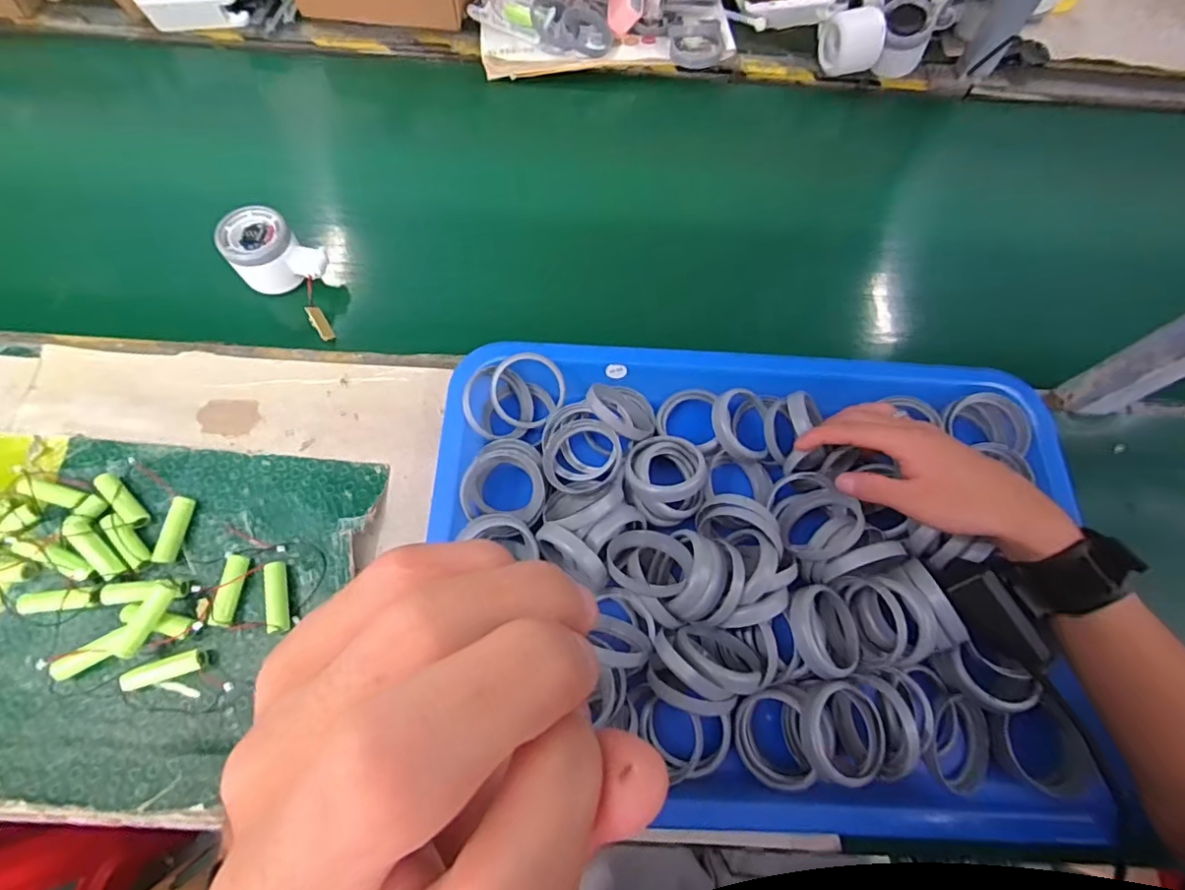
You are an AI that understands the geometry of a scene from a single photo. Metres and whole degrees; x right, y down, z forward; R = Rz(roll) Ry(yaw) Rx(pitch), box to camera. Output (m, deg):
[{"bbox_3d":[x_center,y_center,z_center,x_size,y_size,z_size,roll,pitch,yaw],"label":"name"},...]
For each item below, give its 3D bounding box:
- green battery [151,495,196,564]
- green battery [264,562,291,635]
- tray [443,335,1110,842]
[{"bbox_3d":[-0.311,0.063,0.416,0.014,0.012,0.049,6,68,-1],"label":"green battery"},{"bbox_3d":[-0.226,0.109,0.401,0.013,0.013,0.049,-10,69,-7],"label":"green battery"},{"bbox_3d":[0.116,0.081,0.393,0.449,0.058,0.321,3,68,-2],"label":"tray"}]

